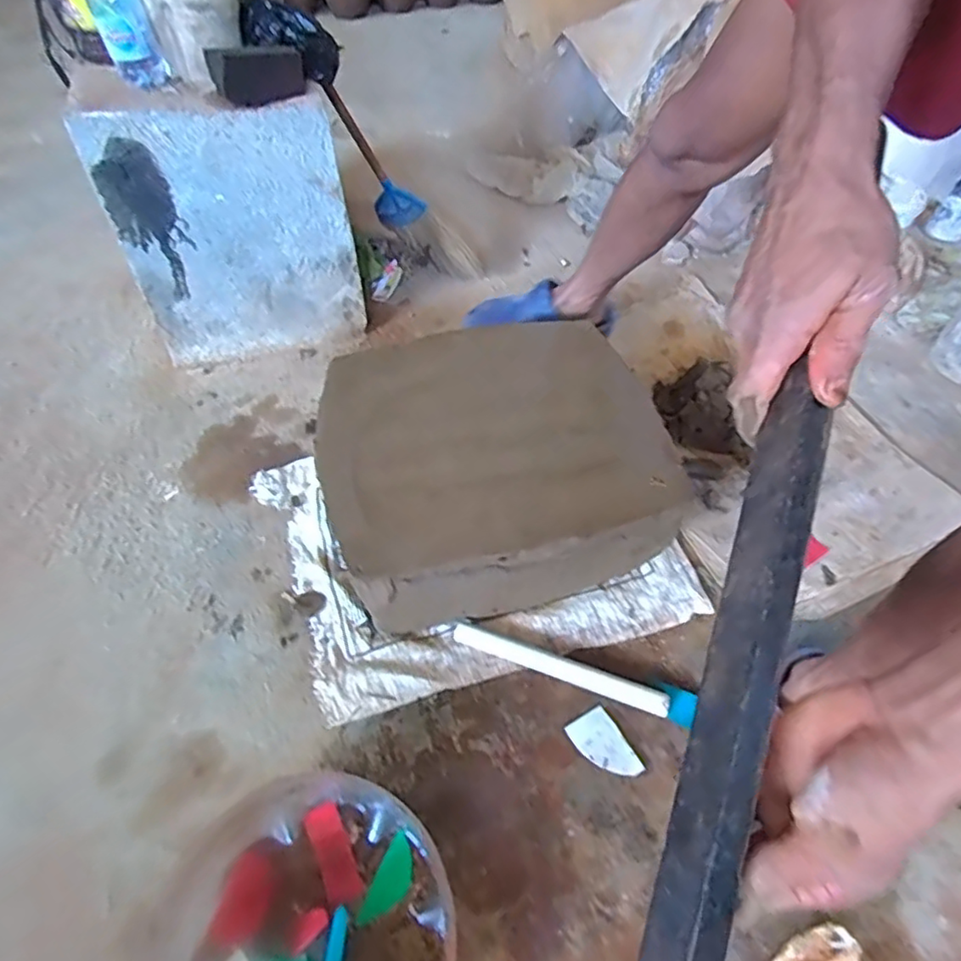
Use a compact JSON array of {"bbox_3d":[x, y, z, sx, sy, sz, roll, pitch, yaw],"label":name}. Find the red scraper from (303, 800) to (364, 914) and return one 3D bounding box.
[{"bbox_3d":[-0.146,0.368,0.584,0.033,0.004,0.088,-23,56,-19],"label":"red scraper"}]

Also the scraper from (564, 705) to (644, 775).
[{"bbox_3d":[0.143,0.306,0.681,0.052,0.004,0.082,-28,58,-22],"label":"scraper"}]

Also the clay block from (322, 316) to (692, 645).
[{"bbox_3d":[0.013,-0.030,0.788,0.411,0.176,0.358,-11,52,-11],"label":"clay block"}]

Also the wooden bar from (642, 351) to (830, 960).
[{"bbox_3d":[0.125,0.126,0.292,0.033,0.021,0.378,16,77,10],"label":"wooden bar"}]

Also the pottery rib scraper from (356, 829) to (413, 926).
[{"bbox_3d":[-0.087,0.388,0.570,0.034,0.005,0.078,24,55,16],"label":"pottery rib scraper"}]

